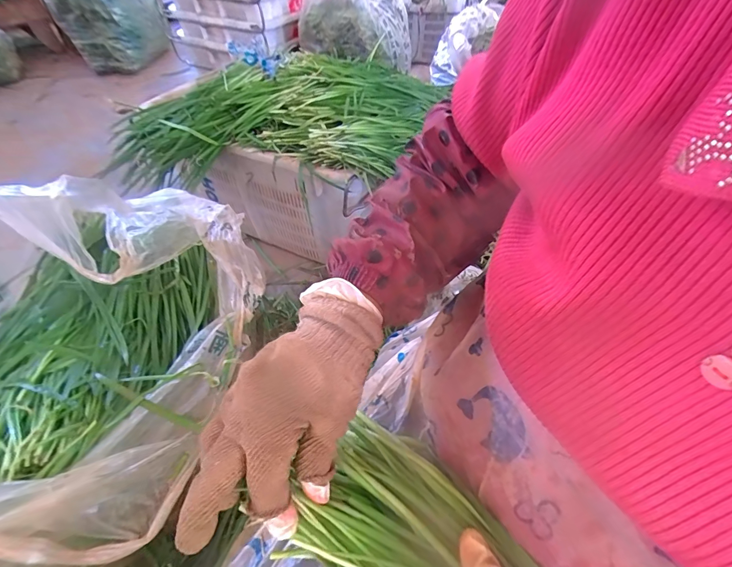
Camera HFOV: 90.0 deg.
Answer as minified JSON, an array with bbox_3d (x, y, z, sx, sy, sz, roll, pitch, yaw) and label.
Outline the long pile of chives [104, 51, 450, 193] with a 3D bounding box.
[{"bbox_3d":[-0.186,-0.392,0.873,0.793,0.154,0.369,-2,49,-2],"label":"long pile of chives"}]

